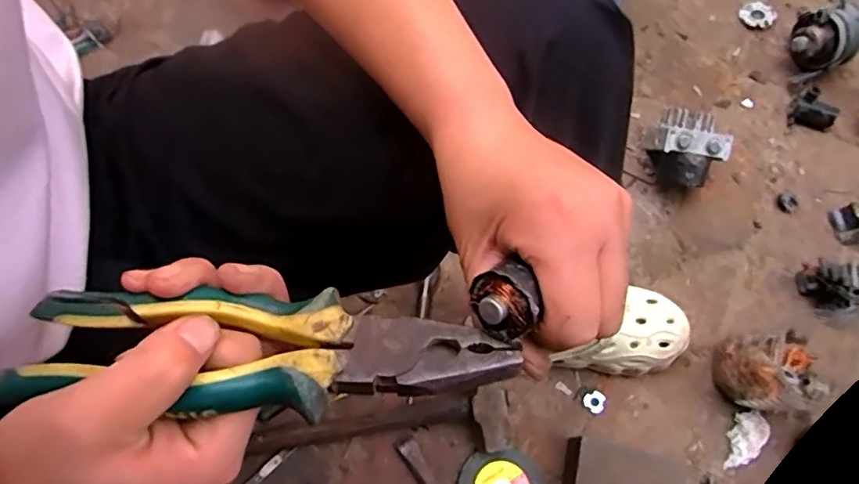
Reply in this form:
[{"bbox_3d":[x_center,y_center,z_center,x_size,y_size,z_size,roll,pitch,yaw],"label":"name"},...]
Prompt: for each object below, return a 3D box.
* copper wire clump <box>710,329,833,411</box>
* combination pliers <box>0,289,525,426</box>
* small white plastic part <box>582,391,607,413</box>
[{"bbox_3d":[0.400,0.152,0.675,0.087,0.112,0.082,-5,70,-3],"label":"copper wire clump"},{"bbox_3d":[-0.064,0.042,0.216,0.185,0.019,0.045,3,74,2],"label":"combination pliers"},{"bbox_3d":[0.205,0.197,0.705,0.025,0.004,0.026,38,73,12],"label":"small white plastic part"}]

